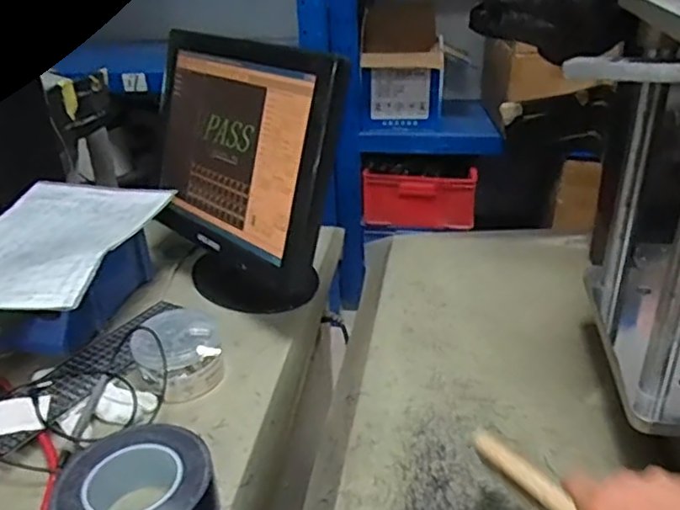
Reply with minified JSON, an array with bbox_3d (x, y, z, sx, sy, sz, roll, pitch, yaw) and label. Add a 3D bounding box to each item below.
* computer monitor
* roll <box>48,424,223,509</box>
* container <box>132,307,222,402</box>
[{"bbox_3d":[-0.145,-0.111,0.824,0.369,0.320,0.125,24,39,39],"label":"computer monitor"},{"bbox_3d":[-0.174,0.204,0.530,0.128,0.044,0.133,-19,33,-26],"label":"roll"},{"bbox_3d":[-0.186,0.114,0.714,0.094,0.061,0.098,-2,29,1],"label":"container"}]

